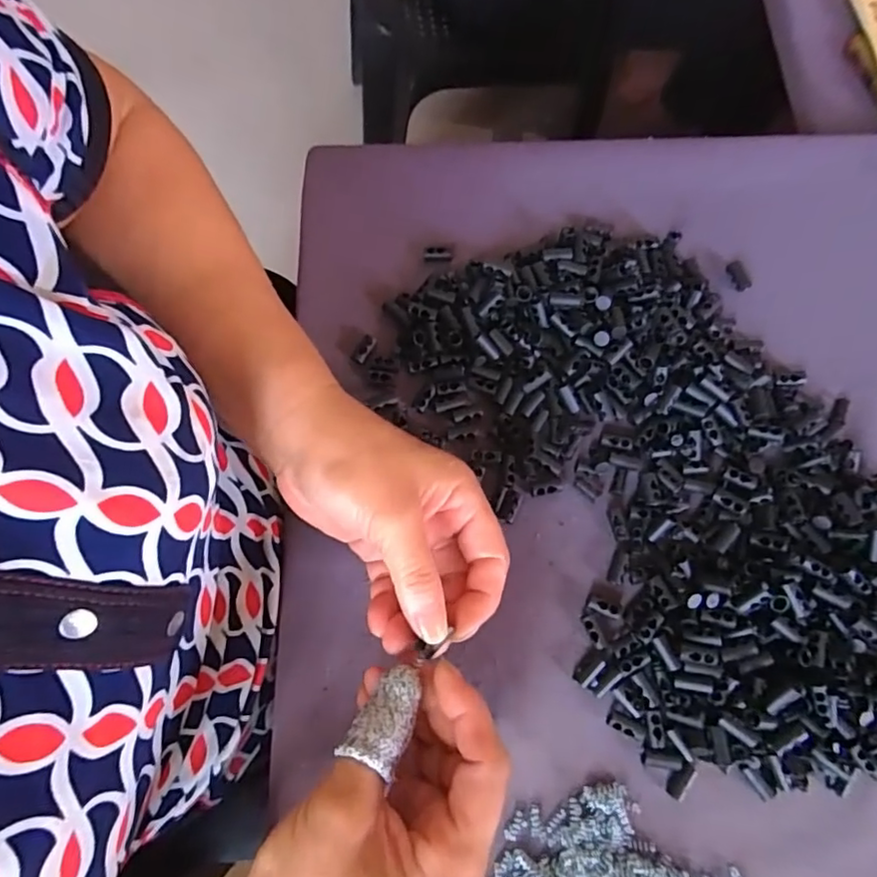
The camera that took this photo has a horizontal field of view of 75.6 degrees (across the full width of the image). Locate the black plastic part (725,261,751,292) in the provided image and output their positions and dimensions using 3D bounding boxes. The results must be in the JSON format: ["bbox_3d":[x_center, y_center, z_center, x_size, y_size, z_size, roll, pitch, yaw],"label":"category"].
[{"bbox_3d":[0.192,-0.104,0.361,0.007,0.008,0.020,-36,102,-6],"label":"black plastic part"}]

